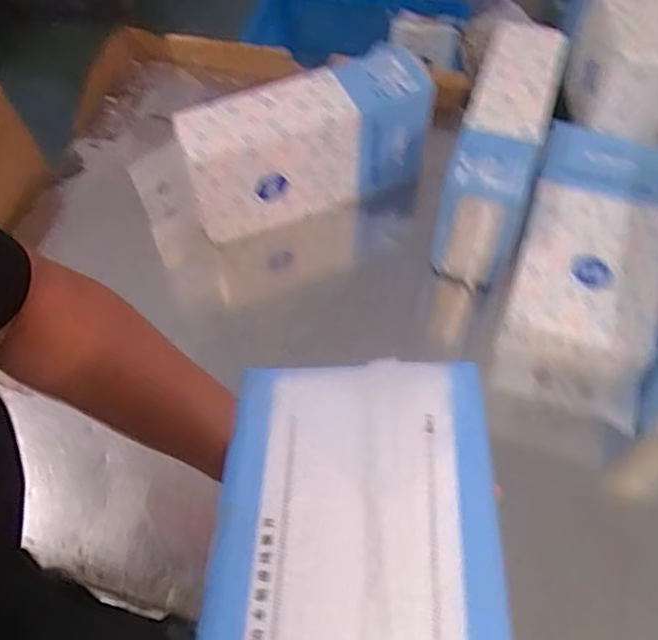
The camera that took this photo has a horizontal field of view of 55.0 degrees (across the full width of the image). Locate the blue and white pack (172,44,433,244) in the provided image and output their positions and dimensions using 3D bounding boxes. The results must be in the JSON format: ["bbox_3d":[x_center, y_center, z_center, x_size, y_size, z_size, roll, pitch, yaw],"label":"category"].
[{"bbox_3d":[-0.035,-0.229,0.838,0.316,0.177,0.090,-22,60,-12],"label":"blue and white pack"}]

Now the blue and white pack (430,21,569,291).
[{"bbox_3d":[0.224,-0.229,0.829,0.095,0.143,0.341,16,60,11],"label":"blue and white pack"}]

